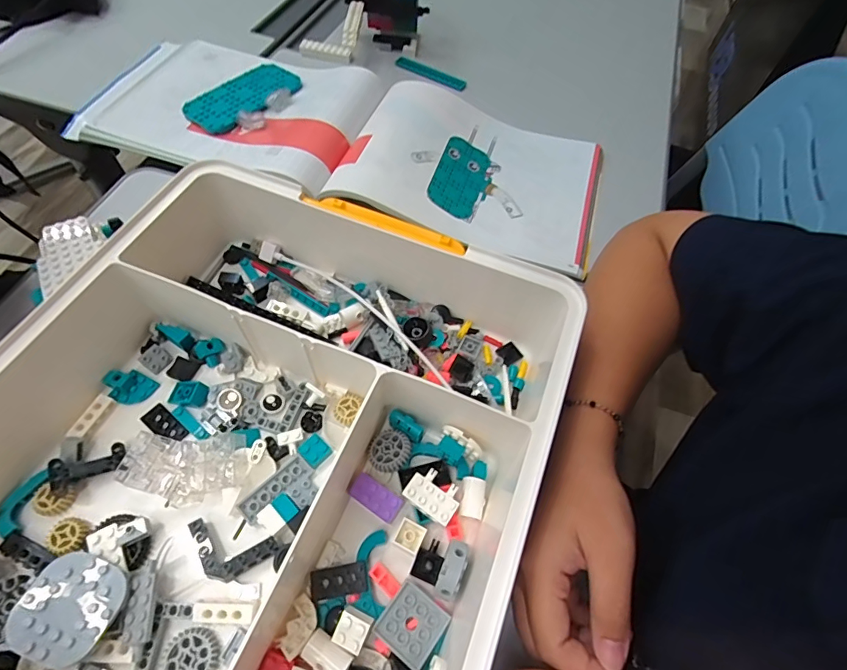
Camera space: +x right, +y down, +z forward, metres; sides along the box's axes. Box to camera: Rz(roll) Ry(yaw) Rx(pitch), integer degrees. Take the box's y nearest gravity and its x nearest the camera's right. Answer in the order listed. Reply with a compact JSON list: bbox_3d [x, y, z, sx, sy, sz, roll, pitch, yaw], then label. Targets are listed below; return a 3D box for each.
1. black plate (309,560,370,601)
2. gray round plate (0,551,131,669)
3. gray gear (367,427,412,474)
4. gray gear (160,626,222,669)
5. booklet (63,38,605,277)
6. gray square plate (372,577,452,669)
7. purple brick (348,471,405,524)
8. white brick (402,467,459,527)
[{"bbox_3d":[-0.048,0.141,0.261,0.032,0.005,0.016,-5,59,-7],"label":"black plate"},{"bbox_3d":[-0.186,0.141,0.238,0.049,0.005,0.047,21,56,8],"label":"gray round plate"},{"bbox_3d":[-0.022,0.075,0.298,0.028,0.008,0.027,2,58,-3],"label":"gray gear"},{"bbox_3d":[-0.122,0.171,0.241,0.028,0.007,0.026,23,60,10],"label":"gray gear"},{"bbox_3d":[-0.079,-0.221,0.483,0.533,0.035,0.223,20,56,8],"label":"booklet"},{"bbox_3d":[-0.006,0.158,0.250,0.031,0.007,0.032,33,62,16],"label":"gray square plate"},{"bbox_3d":[-0.029,0.100,0.283,0.033,0.008,0.017,32,62,15],"label":"purple brick"},{"bbox_3d":[0.007,0.098,0.279,0.032,0.012,0.023,33,62,16],"label":"white brick"}]

